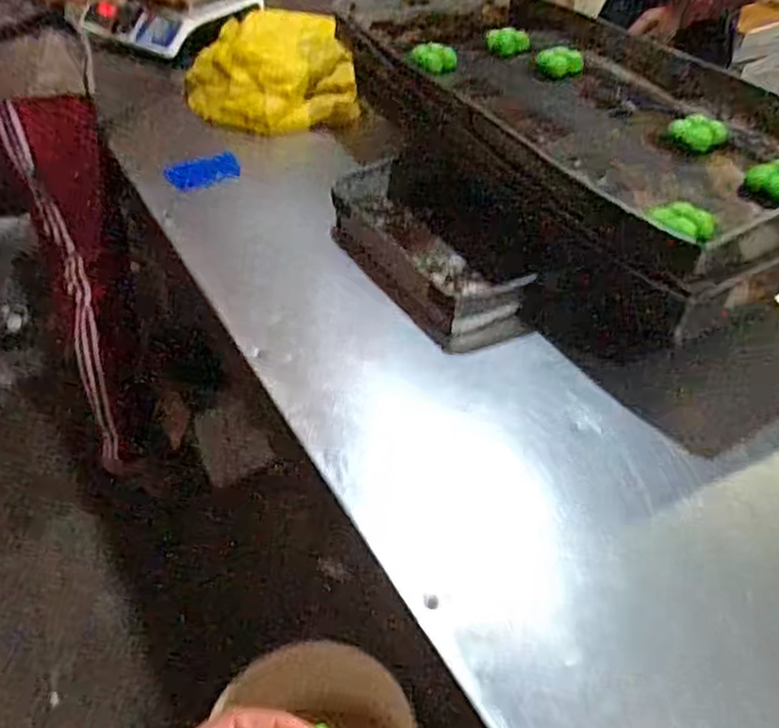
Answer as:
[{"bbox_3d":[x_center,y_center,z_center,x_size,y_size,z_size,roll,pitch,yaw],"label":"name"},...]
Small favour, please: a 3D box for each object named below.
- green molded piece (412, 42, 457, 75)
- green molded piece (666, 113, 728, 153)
[{"bbox_3d":[0.079,-0.538,1.239,0.076,0.025,0.095,5,44,6],"label":"green molded piece"},{"bbox_3d":[0.433,-0.324,0.995,0.077,0.028,0.072,17,46,17],"label":"green molded piece"}]

